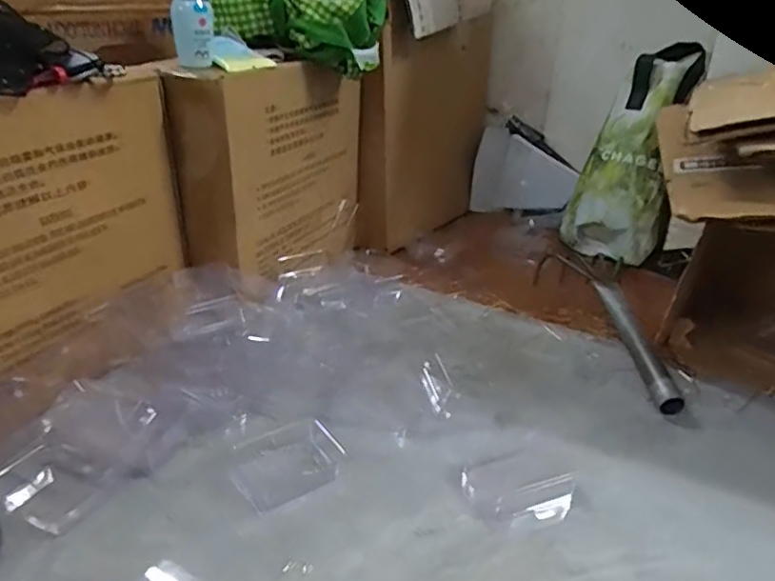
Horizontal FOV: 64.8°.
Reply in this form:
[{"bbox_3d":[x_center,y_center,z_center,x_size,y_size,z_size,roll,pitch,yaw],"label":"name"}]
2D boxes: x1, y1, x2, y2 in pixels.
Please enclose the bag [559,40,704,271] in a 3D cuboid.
[{"bbox_3d":[0.362,-0.208,0.897,0.135,0.329,0.085,23,13,34],"label":"bag"}]

